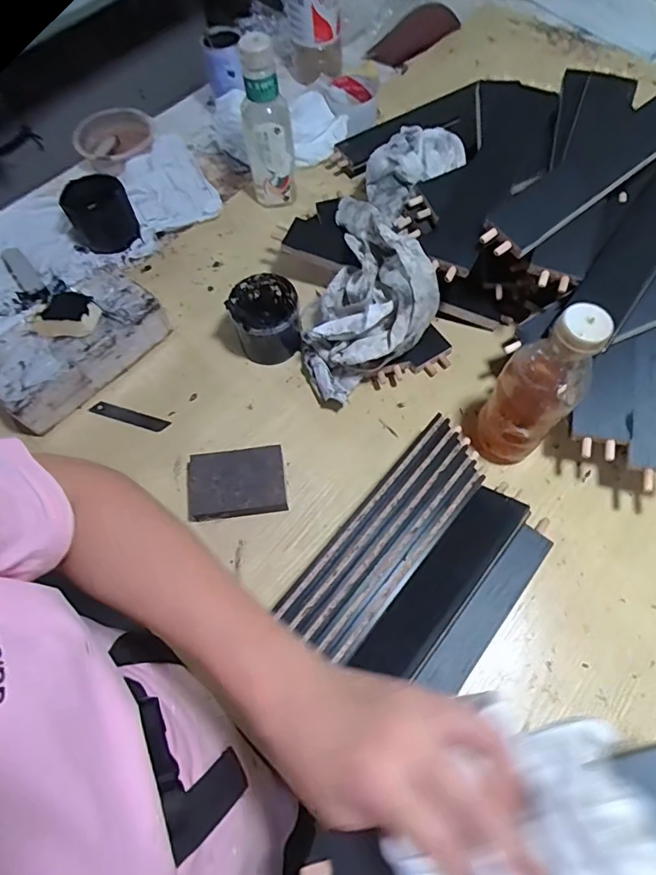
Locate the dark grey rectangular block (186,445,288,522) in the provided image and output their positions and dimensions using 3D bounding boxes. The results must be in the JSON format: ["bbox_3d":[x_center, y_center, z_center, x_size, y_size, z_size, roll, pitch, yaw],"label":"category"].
[{"bbox_3d":[-0.098,0.048,0.536,0.102,0.019,0.069,-9,64,-1],"label":"dark grey rectangular block"}]

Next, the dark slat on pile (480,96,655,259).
[{"bbox_3d":[0.290,-0.293,0.548,0.306,0.015,0.062,-36,68,-9],"label":"dark slat on pile"}]

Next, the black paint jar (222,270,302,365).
[{"bbox_3d":[-0.072,-0.140,0.600,0.075,0.073,0.083,-9,64,-1],"label":"black paint jar"}]

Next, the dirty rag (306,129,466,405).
[{"bbox_3d":[0.068,-0.242,0.626,0.151,0.105,0.416,11,65,9],"label":"dirty rag"}]

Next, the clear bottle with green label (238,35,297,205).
[{"bbox_3d":[-0.080,-0.402,0.661,0.065,0.216,0.064,-11,64,-2],"label":"clear bottle with green label"}]

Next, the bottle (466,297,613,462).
[{"bbox_3d":[0.192,-0.041,0.477,0.074,0.200,0.063,30,69,17],"label":"bottle"}]

